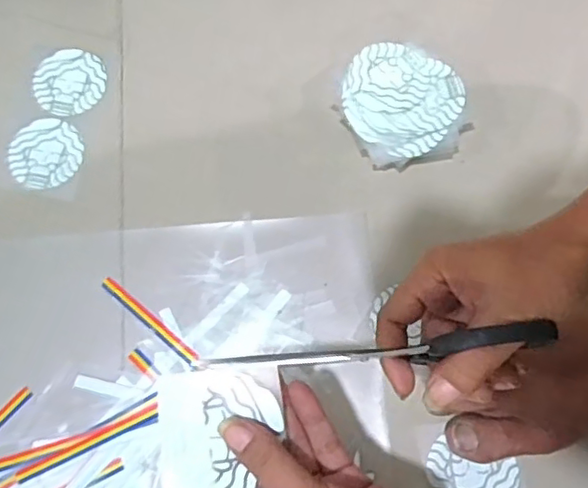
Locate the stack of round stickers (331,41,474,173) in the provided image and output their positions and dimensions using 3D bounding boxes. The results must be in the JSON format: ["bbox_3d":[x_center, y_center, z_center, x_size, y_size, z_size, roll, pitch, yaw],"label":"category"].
[{"bbox_3d":[0.093,-0.121,0.541,0.102,0.034,0.112,-18,76,-4],"label":"stack of round stickers"}]

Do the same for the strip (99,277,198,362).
[{"bbox_3d":[-0.120,0.063,0.515,0.104,0.007,0.011,39,79,10],"label":"strip"}]

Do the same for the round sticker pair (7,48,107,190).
[{"bbox_3d":[-0.216,-0.115,0.568,0.067,0.005,0.134,12,76,4],"label":"round sticker pair"}]

